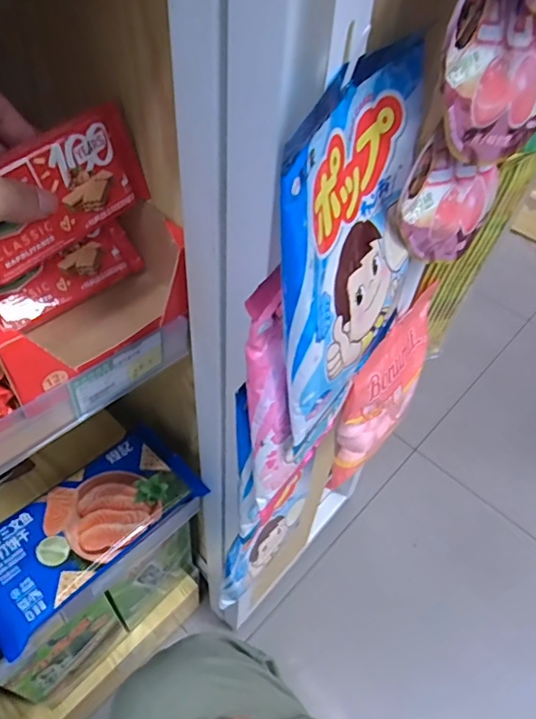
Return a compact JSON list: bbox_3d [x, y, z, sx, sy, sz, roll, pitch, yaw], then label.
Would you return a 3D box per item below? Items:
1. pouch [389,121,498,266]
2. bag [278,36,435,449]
[{"bbox_3d":[0.114,-0.095,0.326,0.120,0.066,0.018,-2,26,-47],"label":"pouch"},{"bbox_3d":[0.046,-0.057,0.273,0.047,0.157,0.151,30,53,19],"label":"bag"}]

